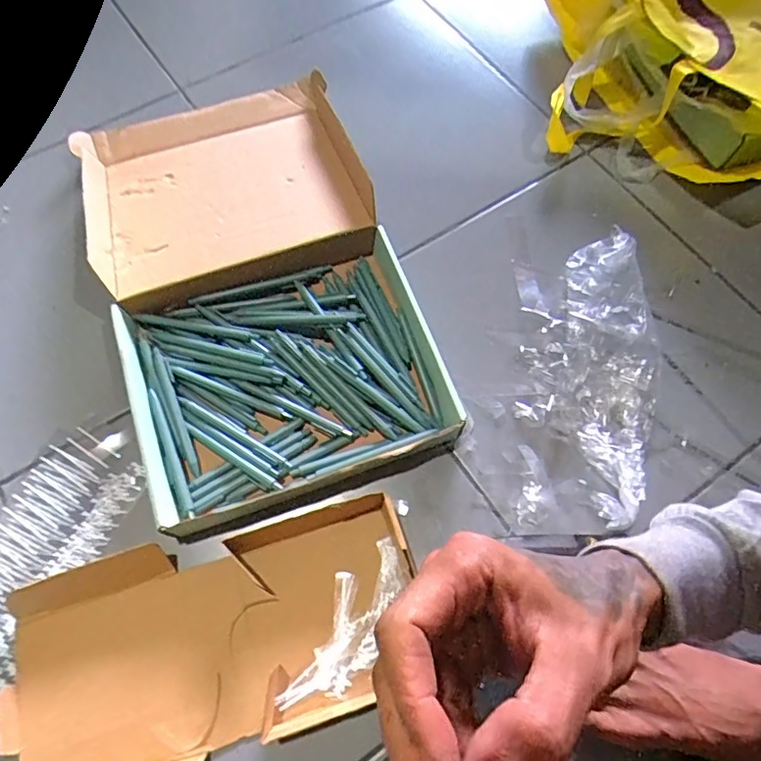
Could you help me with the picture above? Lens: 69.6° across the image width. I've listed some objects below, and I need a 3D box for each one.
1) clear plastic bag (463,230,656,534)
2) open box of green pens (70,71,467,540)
[{"bbox_3d":[0.205,-0.005,0.575,0.171,0.058,0.317,17,66,5],"label":"clear plastic bag"},{"bbox_3d":[-0.148,-0.128,0.633,0.317,0.071,0.547,-18,68,-10],"label":"open box of green pens"}]

